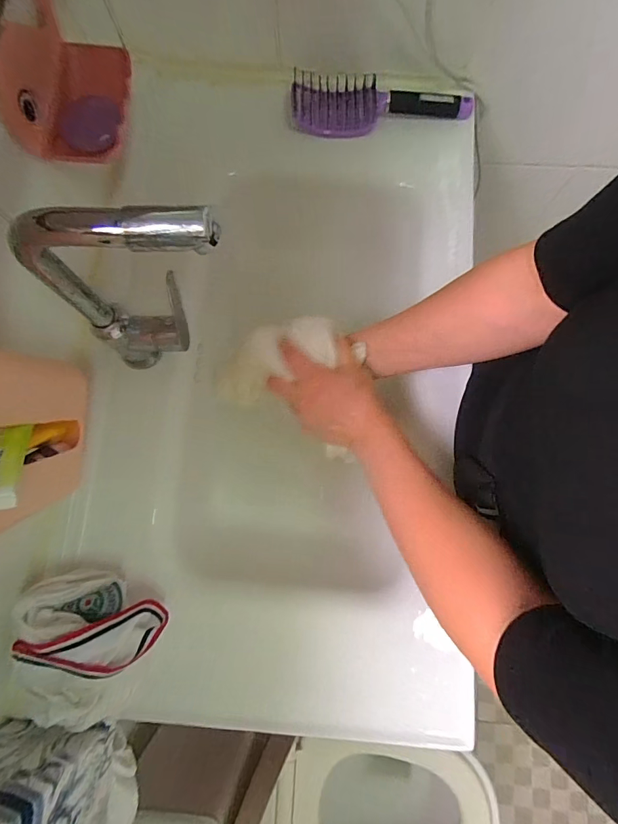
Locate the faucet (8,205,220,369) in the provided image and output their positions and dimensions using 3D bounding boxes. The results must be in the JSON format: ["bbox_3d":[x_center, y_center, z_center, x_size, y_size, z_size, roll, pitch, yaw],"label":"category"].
[{"bbox_3d":[-0.142,-0.104,0.373,0.169,0.254,0.052,-4,79,0],"label":"faucet"}]

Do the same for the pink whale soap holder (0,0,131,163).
[{"bbox_3d":[-0.228,-0.314,0.382,0.083,0.073,0.143,4,79,2],"label":"pink whale soap holder"}]

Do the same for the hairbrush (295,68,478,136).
[{"bbox_3d":[0.097,-0.413,0.544,0.241,0.040,0.077,-2,79,1],"label":"hairbrush"}]

